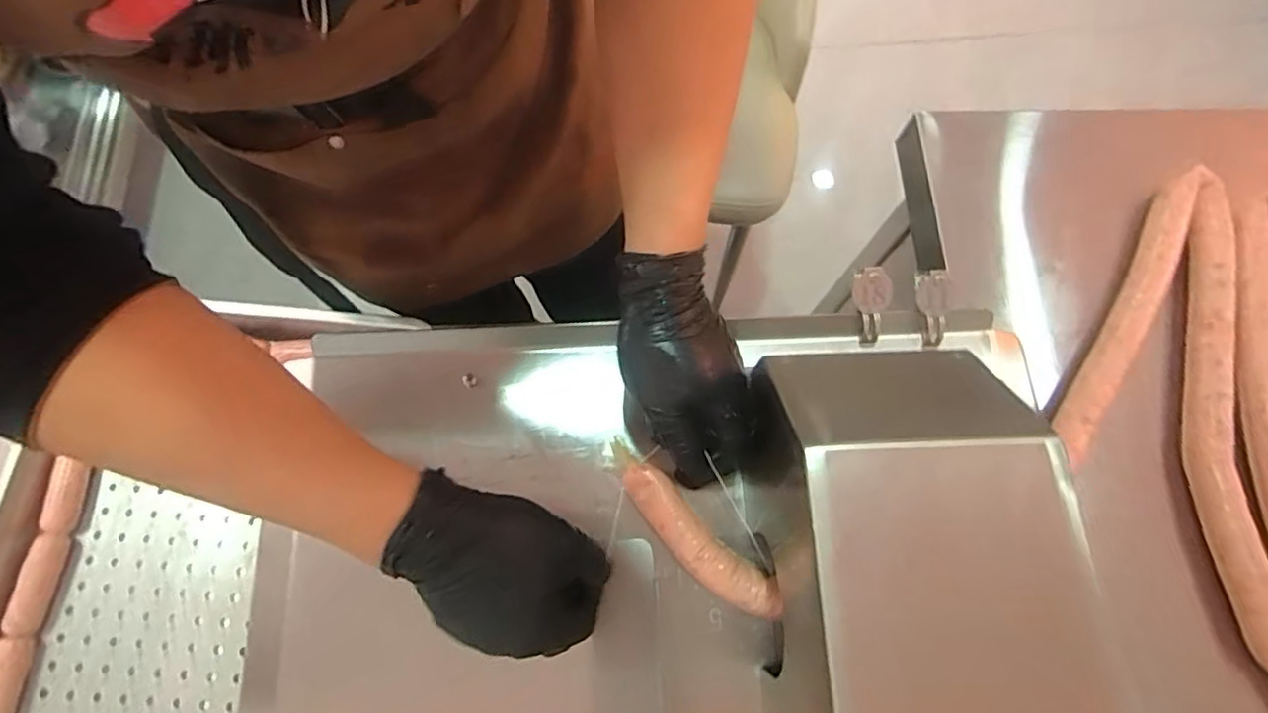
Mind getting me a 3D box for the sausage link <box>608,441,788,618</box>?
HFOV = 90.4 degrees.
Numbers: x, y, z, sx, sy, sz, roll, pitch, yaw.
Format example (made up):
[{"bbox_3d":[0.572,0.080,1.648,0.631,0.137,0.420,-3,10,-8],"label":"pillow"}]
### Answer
[{"bbox_3d":[0.033,0.112,0.402,0.030,0.024,0.139,-43,75,-13],"label":"sausage link"}]

